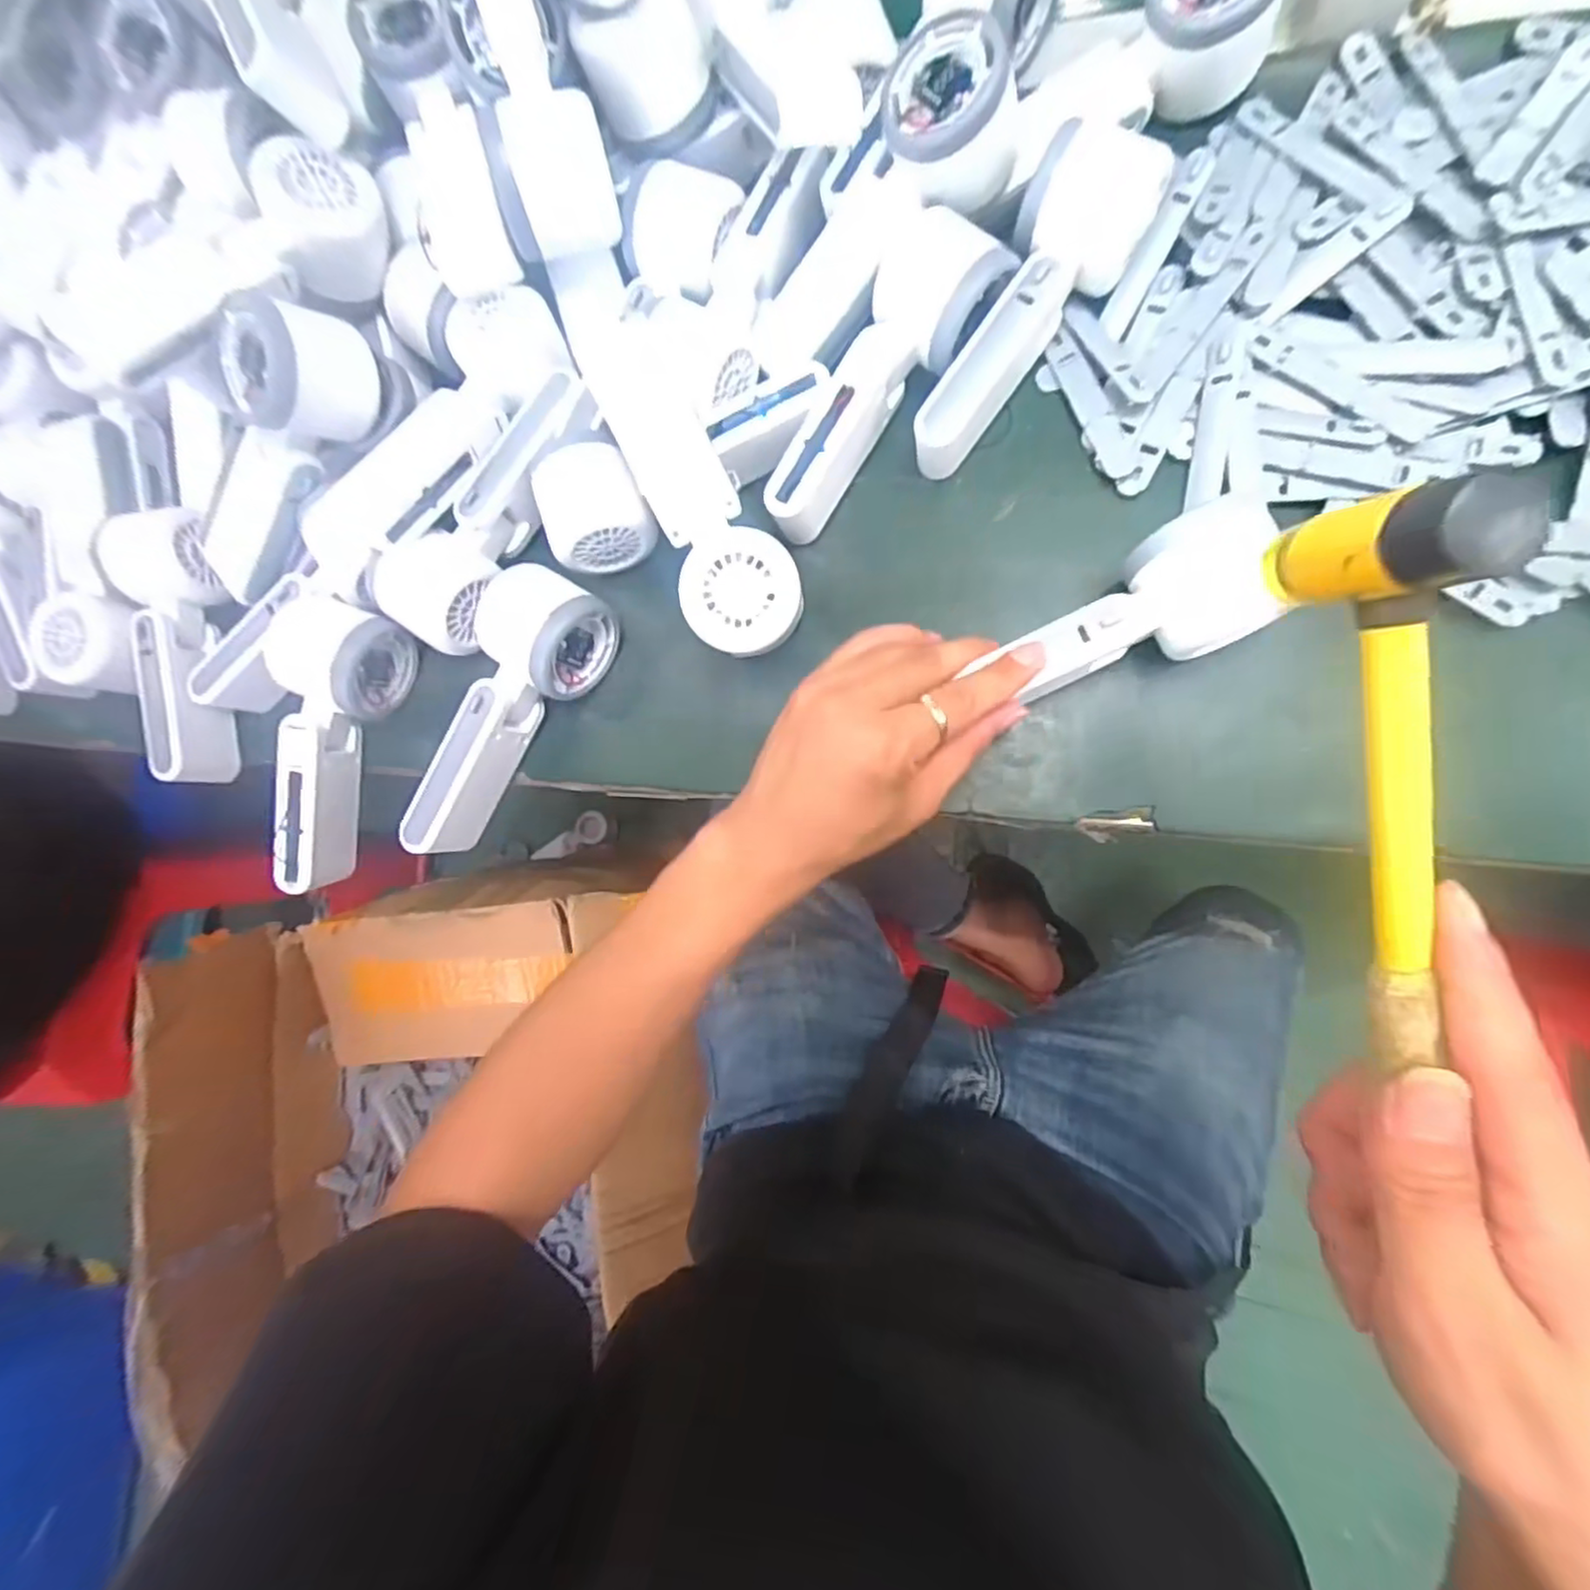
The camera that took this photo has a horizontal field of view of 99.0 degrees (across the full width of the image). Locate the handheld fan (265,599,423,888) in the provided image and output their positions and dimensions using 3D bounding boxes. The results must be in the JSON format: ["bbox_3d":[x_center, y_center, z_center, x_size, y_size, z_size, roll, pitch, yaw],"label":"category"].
[{"bbox_3d":[-0.277,-0.030,0.395,0.054,0.054,0.162,19,88,12],"label":"handheld fan"}]

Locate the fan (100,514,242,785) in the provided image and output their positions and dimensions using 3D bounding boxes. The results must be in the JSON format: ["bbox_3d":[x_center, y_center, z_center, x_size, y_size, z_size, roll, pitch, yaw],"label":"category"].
[{"bbox_3d":[-0.374,-0.089,0.408,0.055,0.048,0.165,-7,87,7],"label":"fan"}]

